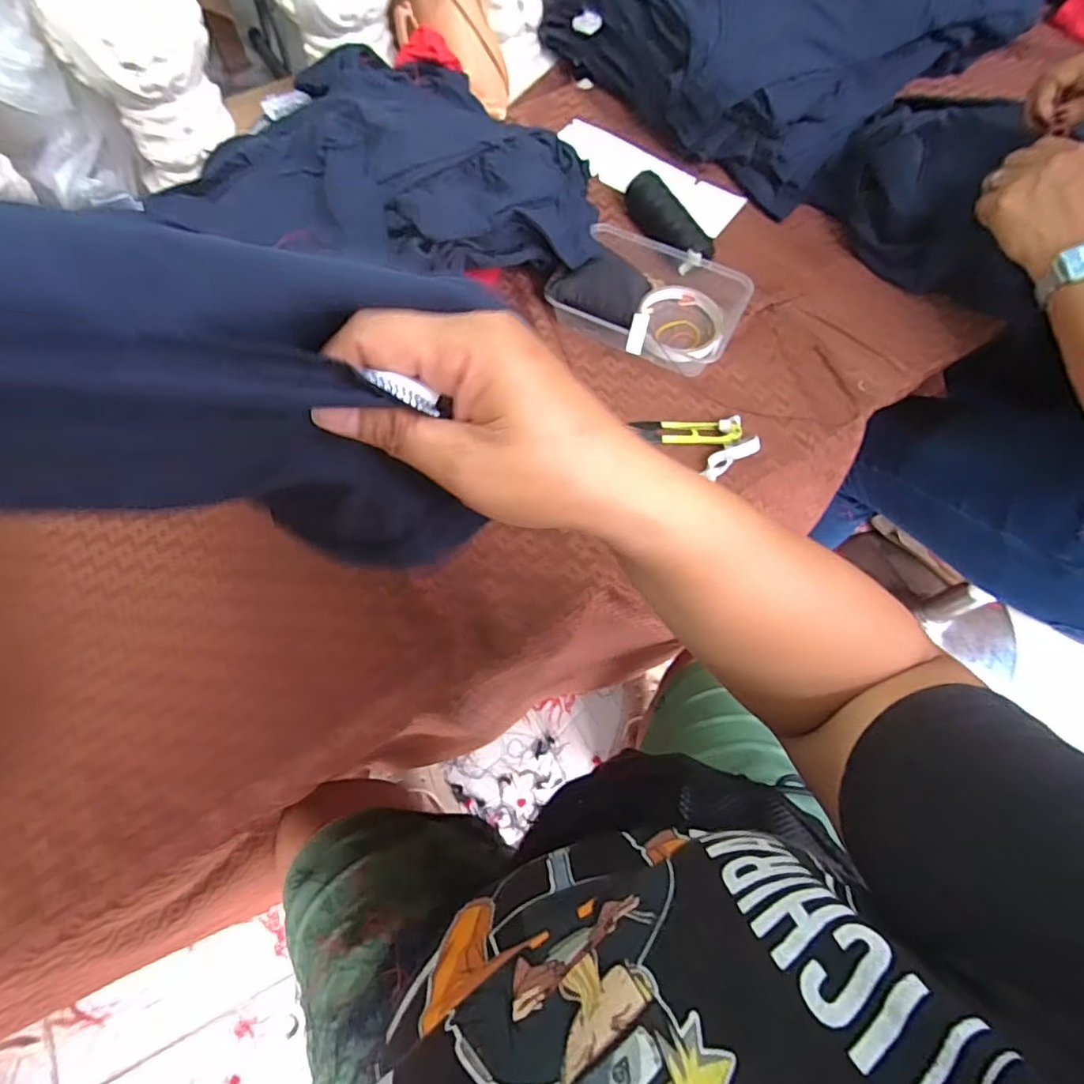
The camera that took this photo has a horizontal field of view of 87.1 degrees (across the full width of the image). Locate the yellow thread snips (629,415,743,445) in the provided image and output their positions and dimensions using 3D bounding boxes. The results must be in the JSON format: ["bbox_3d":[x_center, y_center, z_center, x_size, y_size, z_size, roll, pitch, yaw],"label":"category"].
[{"bbox_3d":[0.129,-0.098,0.504,0.093,0.011,0.025,-3,66,0],"label":"yellow thread snips"}]

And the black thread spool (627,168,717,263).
[{"bbox_3d":[0.126,-0.325,0.589,0.049,0.036,0.125,-29,69,-12],"label":"black thread spool"}]

